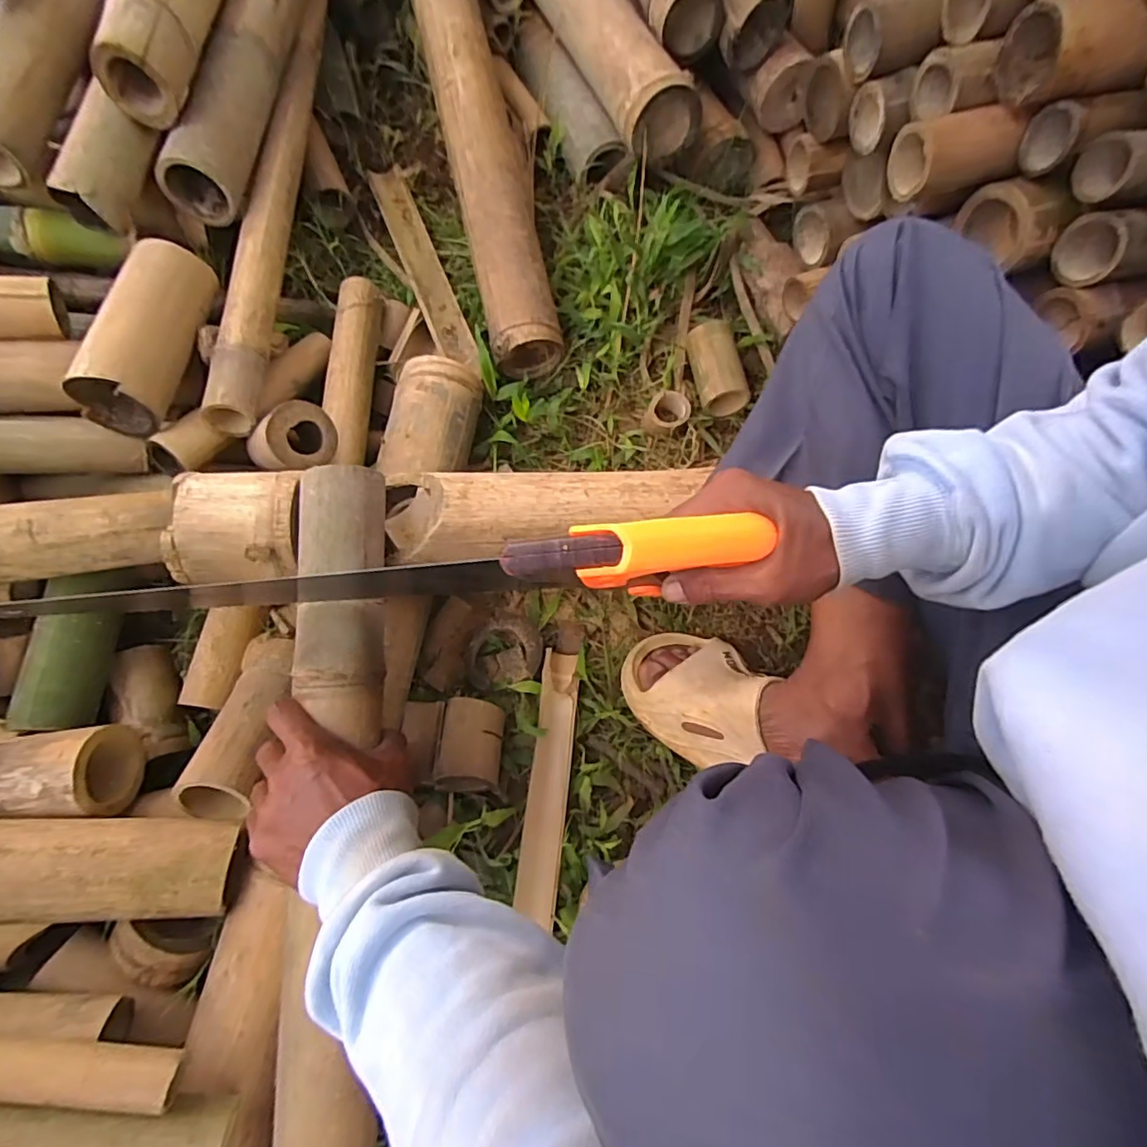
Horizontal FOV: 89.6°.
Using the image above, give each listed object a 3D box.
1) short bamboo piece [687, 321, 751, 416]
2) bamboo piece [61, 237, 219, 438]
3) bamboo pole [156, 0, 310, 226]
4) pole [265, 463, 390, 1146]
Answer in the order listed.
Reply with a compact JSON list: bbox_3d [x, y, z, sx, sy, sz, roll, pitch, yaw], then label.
[{"bbox_3d":[0.169,-0.245,0.686,0.051,0.046,0.104,-10,71,-5],"label":"short bamboo piece"},{"bbox_3d":[-0.379,-0.220,0.517,0.074,0.058,0.176,13,70,3],"label":"bamboo piece"},{"bbox_3d":[-0.356,-0.748,0.706,0.068,0.074,0.777,3,70,-1],"label":"bamboo pole"},{"bbox_3d":[-0.169,0.297,0.375,0.076,0.069,0.760,-1,79,-2],"label":"pole"}]

